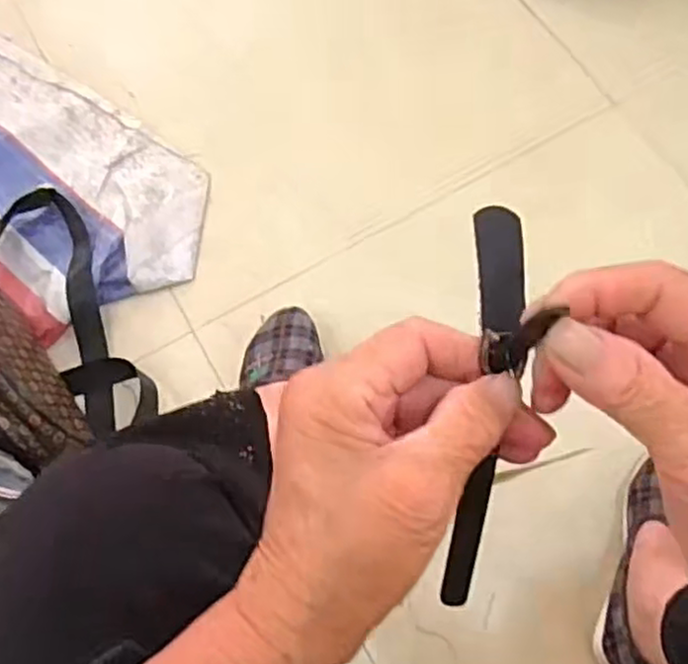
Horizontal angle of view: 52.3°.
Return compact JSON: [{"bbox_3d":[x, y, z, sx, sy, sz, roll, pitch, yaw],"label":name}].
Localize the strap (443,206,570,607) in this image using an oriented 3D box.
[{"bbox_3d":[0.054,0.029,0.255,0.024,0.035,0.148,6,96,3],"label":"strap"}]

